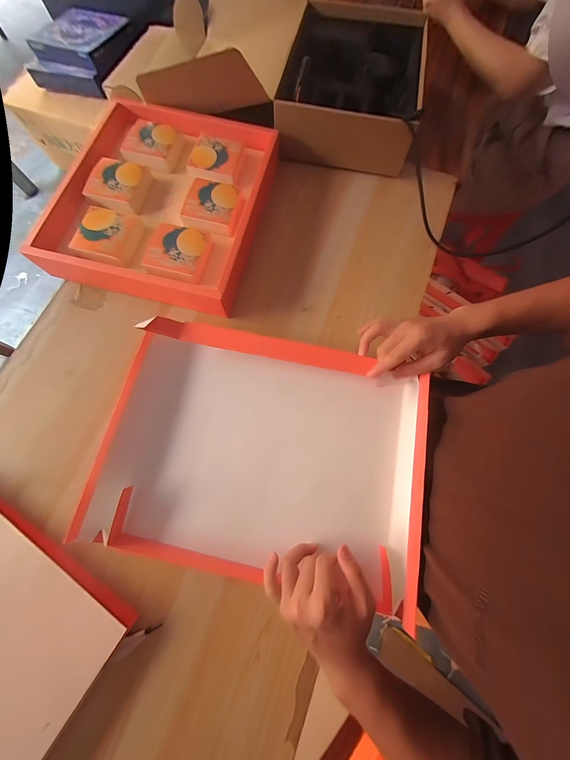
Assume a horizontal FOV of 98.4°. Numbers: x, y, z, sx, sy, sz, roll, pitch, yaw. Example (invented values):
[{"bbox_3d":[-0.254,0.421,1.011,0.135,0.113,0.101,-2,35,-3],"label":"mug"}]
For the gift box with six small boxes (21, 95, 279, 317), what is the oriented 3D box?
[{"bbox_3d":[-0.222,-0.313,0.434,0.345,0.054,0.367,10,75,2],"label":"gift box with six small boxes"}]

